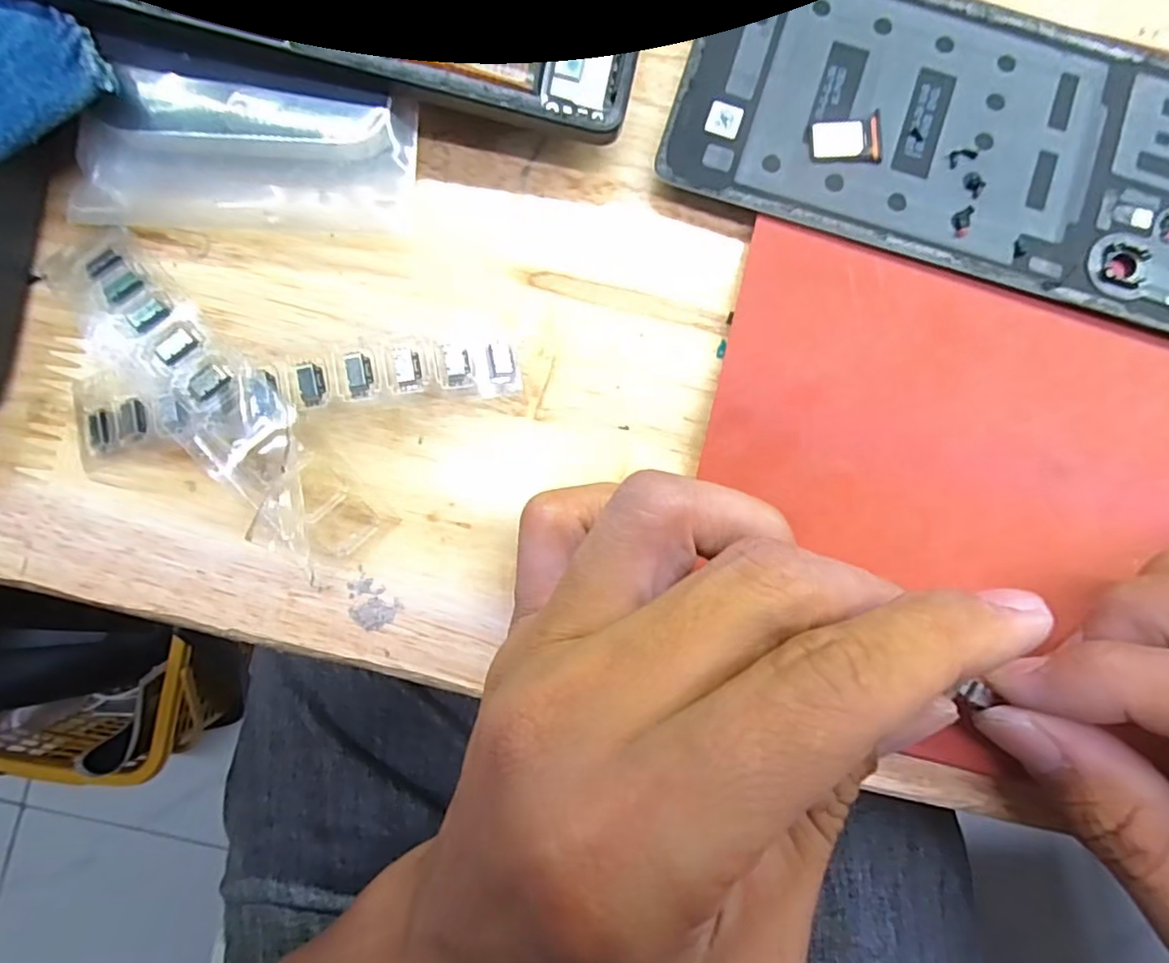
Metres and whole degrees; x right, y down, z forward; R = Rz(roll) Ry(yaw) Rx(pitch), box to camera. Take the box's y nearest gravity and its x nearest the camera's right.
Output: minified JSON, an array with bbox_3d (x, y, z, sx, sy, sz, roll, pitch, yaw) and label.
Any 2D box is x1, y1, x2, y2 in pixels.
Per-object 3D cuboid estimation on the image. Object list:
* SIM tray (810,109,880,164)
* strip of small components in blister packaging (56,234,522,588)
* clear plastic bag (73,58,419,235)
[{"bbox_3d":[0.068,-0.089,0.158,0.017,0.004,0.013,-2,88,1],"label":"SIM tray"},{"bbox_3d":[-0.081,-0.018,0.150,0.113,0.024,0.063,13,85,2],"label":"strip of small components in blister packaging"},{"bbox_3d":[-0.086,-0.083,0.157,0.084,0.019,0.032,-1,85,0],"label":"clear plastic bag"}]

